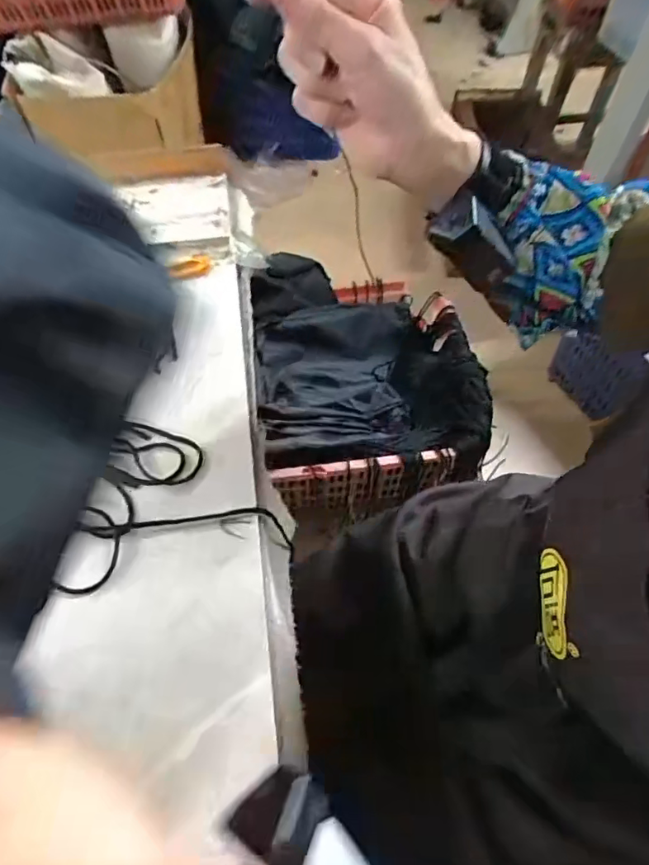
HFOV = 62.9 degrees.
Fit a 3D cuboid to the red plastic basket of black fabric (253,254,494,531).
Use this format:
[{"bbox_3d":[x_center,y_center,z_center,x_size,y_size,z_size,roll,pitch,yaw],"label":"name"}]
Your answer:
[{"bbox_3d":[0.087,-0.096,1.088,0.408,0.315,0.446,-2,58,-2],"label":"red plastic basket of black fabric"}]

